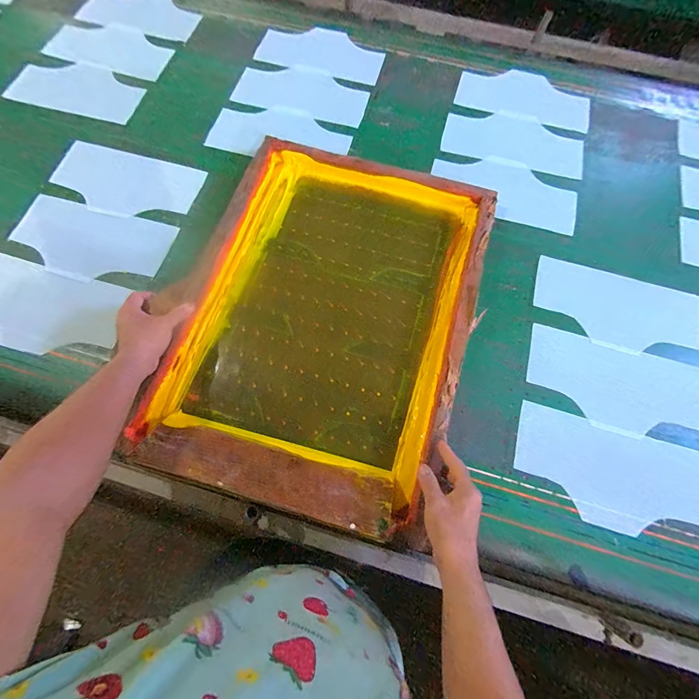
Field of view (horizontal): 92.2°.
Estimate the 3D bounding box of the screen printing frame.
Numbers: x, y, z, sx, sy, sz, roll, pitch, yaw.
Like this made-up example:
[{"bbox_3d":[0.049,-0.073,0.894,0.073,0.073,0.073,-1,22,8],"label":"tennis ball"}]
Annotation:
[{"bbox_3d":[-0.037,-0.084,0.625,0.497,0.075,0.680,16,71,4],"label":"screen printing frame"}]

